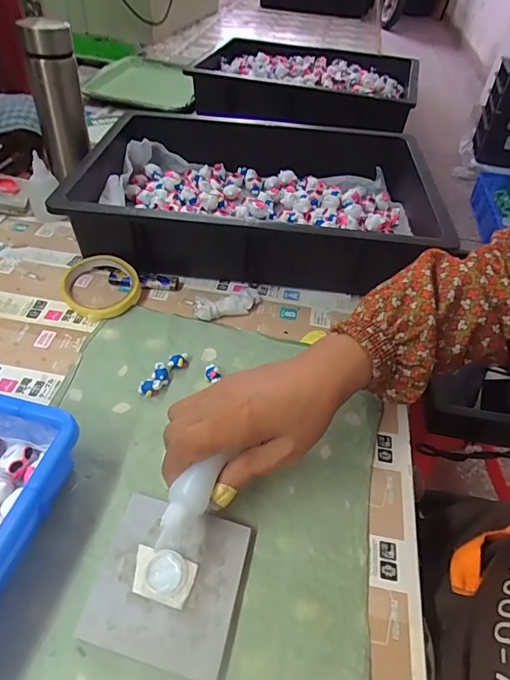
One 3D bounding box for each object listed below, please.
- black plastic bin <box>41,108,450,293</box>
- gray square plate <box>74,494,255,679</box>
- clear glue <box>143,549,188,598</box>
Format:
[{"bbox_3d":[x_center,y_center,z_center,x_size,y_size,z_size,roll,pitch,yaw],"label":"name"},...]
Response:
[{"bbox_3d":[0.016,-0.193,0.597,0.413,0.096,0.293,8,47,2],"label":"black plastic bin"},{"bbox_3d":[-0.059,0.170,0.315,0.098,0.010,0.097,14,48,7],"label":"gray square plate"},{"bbox_3d":[-0.062,0.163,0.312,0.029,0.006,0.029,3,47,-3],"label":"clear glue"}]

